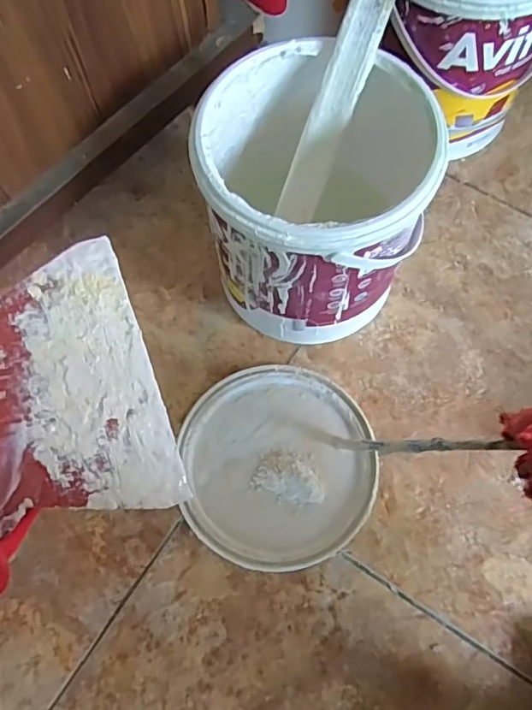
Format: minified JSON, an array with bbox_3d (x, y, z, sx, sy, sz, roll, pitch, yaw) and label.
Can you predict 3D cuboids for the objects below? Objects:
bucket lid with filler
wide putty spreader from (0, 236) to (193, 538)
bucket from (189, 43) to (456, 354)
[{"bbox_3d":[0.011,0.095,0.491,0.166,0.018,0.172,0,70,1],"label":"bucket lid with filler"},{"bbox_3d":[-0.126,0.025,0.331,0.121,0.004,0.162,-19,86,-20],"label":"wide putty spreader"},{"bbox_3d":[0.040,-0.120,0.477,0.174,0.193,0.167,0,70,1],"label":"bucket"}]

